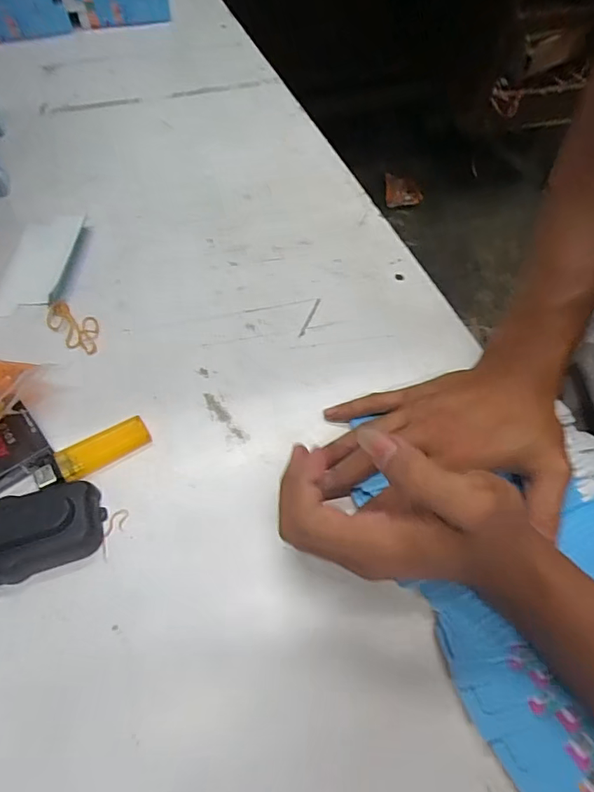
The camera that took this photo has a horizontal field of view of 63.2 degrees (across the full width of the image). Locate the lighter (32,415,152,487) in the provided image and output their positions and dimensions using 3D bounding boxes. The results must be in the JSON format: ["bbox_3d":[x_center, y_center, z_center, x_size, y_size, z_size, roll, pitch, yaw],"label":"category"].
[{"bbox_3d":[-0.147,0.040,0.348,0.078,0.014,0.026,-28,61,-20],"label":"lighter"}]

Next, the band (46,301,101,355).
[{"bbox_3d":[-0.195,-0.062,0.424,0.068,0.008,0.033,39,63,22],"label":"band"}]

